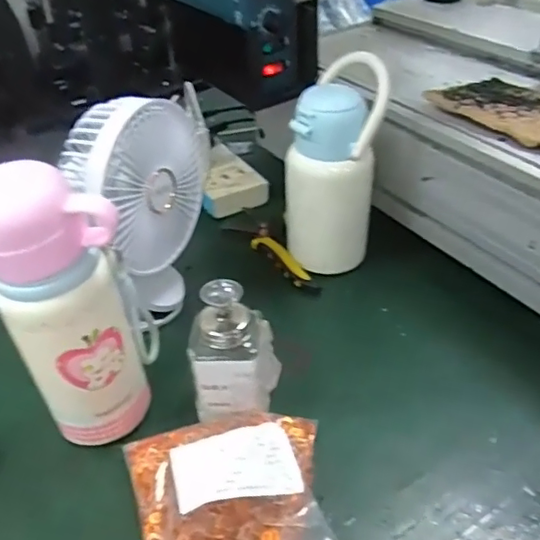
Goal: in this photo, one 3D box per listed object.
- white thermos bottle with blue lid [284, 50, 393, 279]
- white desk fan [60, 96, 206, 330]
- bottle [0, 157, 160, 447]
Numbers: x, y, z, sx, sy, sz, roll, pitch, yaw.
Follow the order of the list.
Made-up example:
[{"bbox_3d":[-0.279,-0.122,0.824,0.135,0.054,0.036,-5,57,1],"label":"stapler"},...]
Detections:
[{"bbox_3d":[0.061,-0.100,0.554,0.086,0.195,0.094,2,40,6],"label":"white thermos bottle with blue lid"},{"bbox_3d":[-0.111,-0.054,0.499,0.067,0.198,0.144,11,41,16],"label":"white desk fan"},{"bbox_3d":[-0.132,0.028,0.386,0.088,0.213,0.076,-17,42,-17],"label":"bottle"}]

